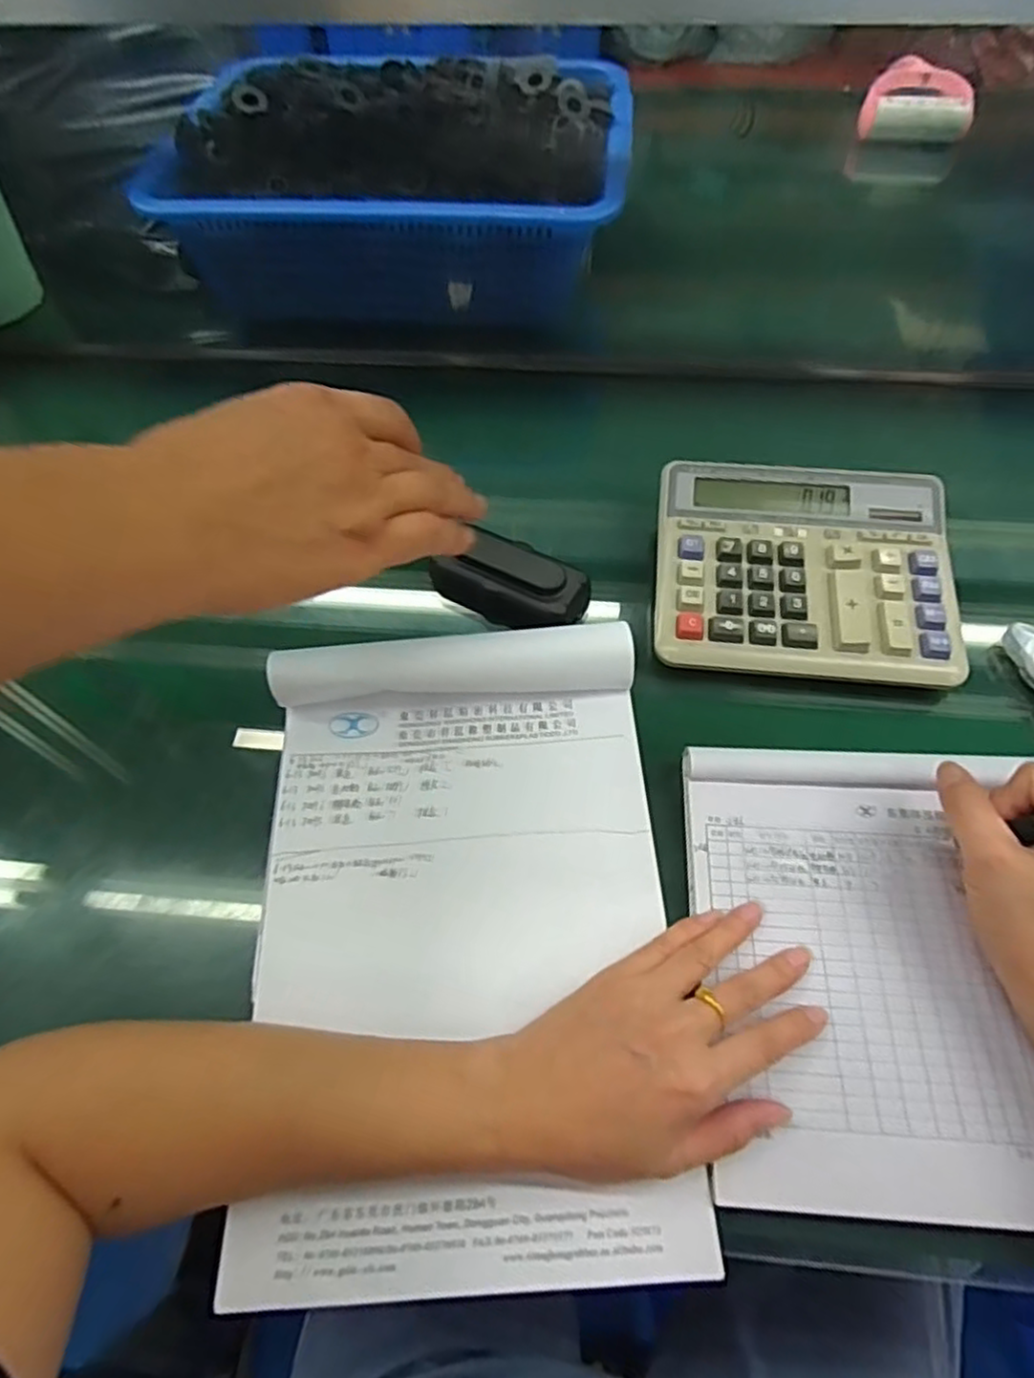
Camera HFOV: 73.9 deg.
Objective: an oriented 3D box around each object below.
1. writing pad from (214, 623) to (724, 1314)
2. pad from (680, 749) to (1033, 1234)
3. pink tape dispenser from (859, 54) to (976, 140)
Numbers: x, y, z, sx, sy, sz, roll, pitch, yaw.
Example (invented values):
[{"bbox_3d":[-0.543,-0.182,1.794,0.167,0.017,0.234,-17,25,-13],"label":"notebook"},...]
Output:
[{"bbox_3d":[-0.027,0.115,0.358,0.209,0.032,0.309,-4,63,1],"label":"writing pad"},{"bbox_3d":[0.240,0.131,0.331,0.299,0.024,0.212,2,61,4],"label":"pad"},{"bbox_3d":[0.465,-0.684,0.803,0.119,0.056,0.072,9,60,7],"label":"pink tape dispenser"}]

